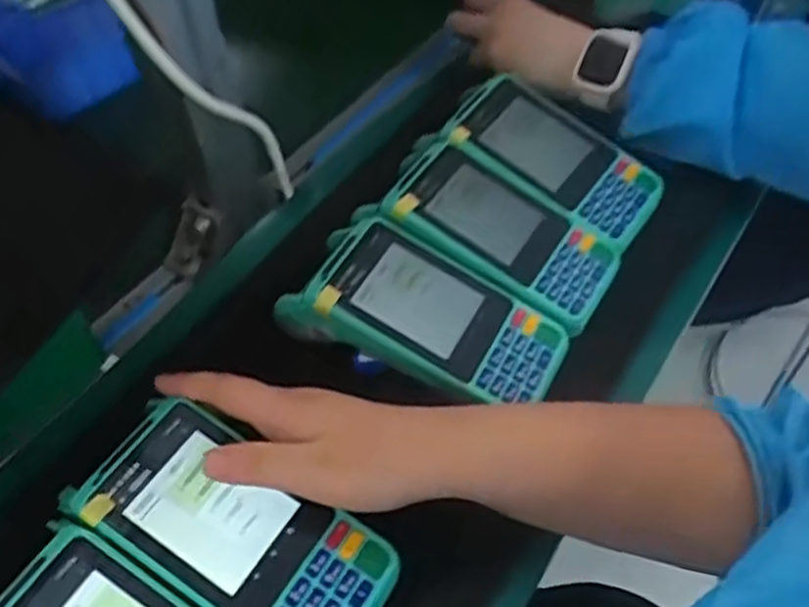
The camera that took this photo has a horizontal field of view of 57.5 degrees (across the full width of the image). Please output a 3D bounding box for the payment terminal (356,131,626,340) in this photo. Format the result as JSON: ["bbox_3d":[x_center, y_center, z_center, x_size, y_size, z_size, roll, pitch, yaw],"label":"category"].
[{"bbox_3d":[0.053,-0.042,0.498,0.171,0.053,0.089,37,58,10],"label":"payment terminal"}]

